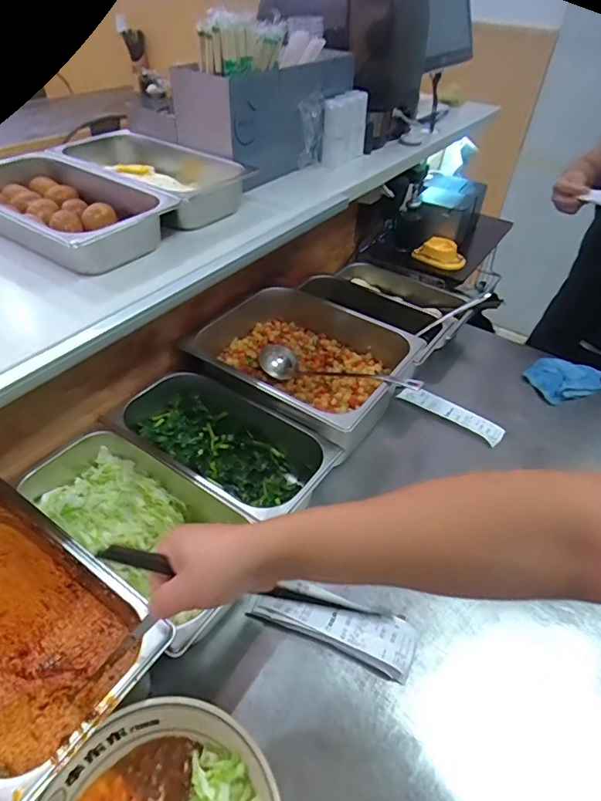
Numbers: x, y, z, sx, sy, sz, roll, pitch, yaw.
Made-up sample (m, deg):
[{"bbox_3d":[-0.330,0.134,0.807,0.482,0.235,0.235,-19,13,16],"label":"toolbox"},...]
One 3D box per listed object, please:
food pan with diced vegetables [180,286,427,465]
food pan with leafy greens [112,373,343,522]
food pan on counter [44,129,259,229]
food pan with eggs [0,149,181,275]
[{"bbox_3d":[0.003,-0.049,0.842,0.323,0.142,0.267,25,46,22],"label":"food pan with diced vegetables"},{"bbox_3d":[-0.126,0.078,0.733,0.326,0.096,0.161,27,47,23],"label":"food pan with leafy greens"},{"bbox_3d":[-0.230,-0.353,0.765,0.308,0.067,0.184,33,50,28],"label":"food pan on counter"},{"bbox_3d":[-0.336,-0.266,0.664,0.302,0.066,0.165,27,47,23],"label":"food pan with eggs"}]

